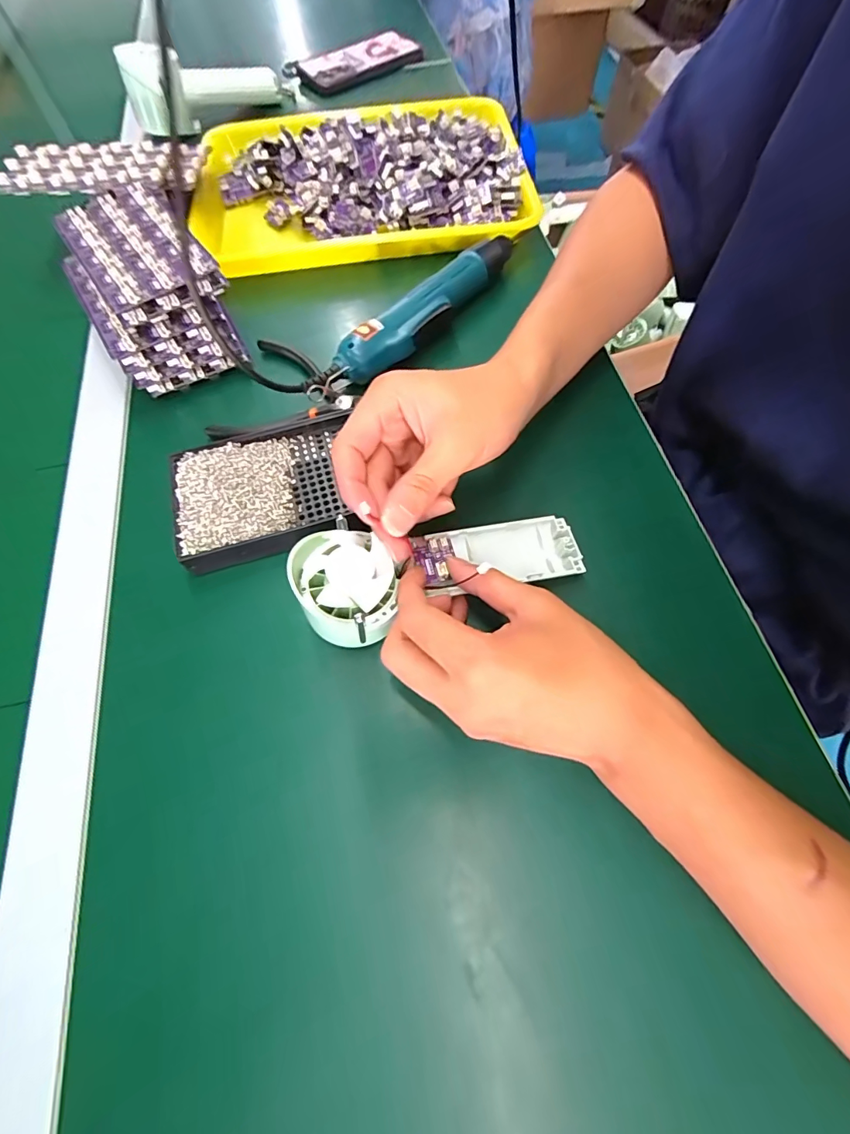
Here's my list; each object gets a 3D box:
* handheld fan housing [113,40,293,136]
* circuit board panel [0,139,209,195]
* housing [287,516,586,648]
[{"bbox_3d":[-0.260,-0.592,0.542,0.198,0.072,0.054,-36,69,-13],"label":"handheld fan housing"},{"bbox_3d":[-0.300,-0.367,0.418,0.175,0.022,0.075,-6,71,-2],"label":"circuit board panel"},{"bbox_3d":[0.011,-0.002,0.273,0.174,0.034,0.064,-12,65,-18],"label":"housing"}]

